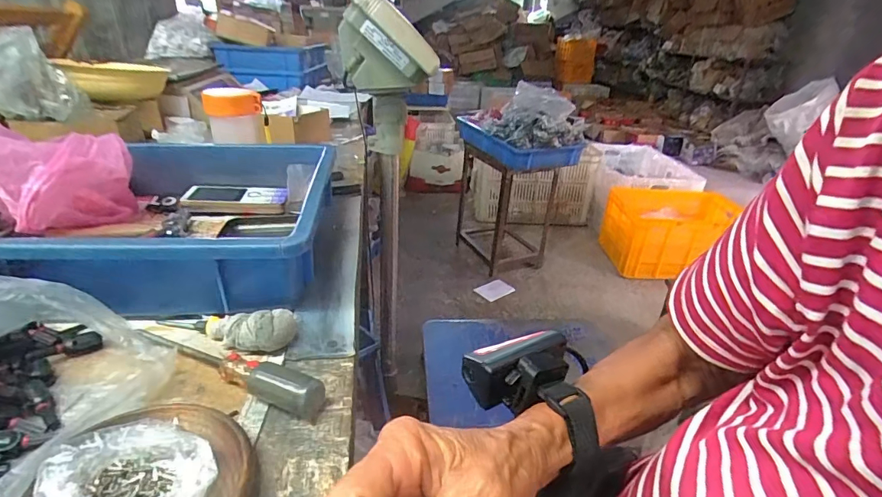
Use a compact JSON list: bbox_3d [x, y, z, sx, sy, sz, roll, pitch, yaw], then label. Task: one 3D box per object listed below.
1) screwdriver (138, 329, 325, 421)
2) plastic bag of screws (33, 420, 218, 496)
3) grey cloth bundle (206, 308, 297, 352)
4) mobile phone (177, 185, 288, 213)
[{"bbox_3d":[-0.154,0.080,0.320,0.160,0.022,0.022,17,31,24],"label":"screwdriver"},{"bbox_3d":[-0.156,0.120,0.221,0.076,0.039,0.077,-15,33,-31],"label":"plastic bag of screws"},{"bbox_3d":[-0.150,0.061,0.341,0.072,0.027,0.025,5,28,3],"label":"grey cloth bundle"},{"bbox_3d":[-0.257,-0.061,0.554,0.128,0.019,0.060,-1,28,-8],"label":"mobile phone"}]

